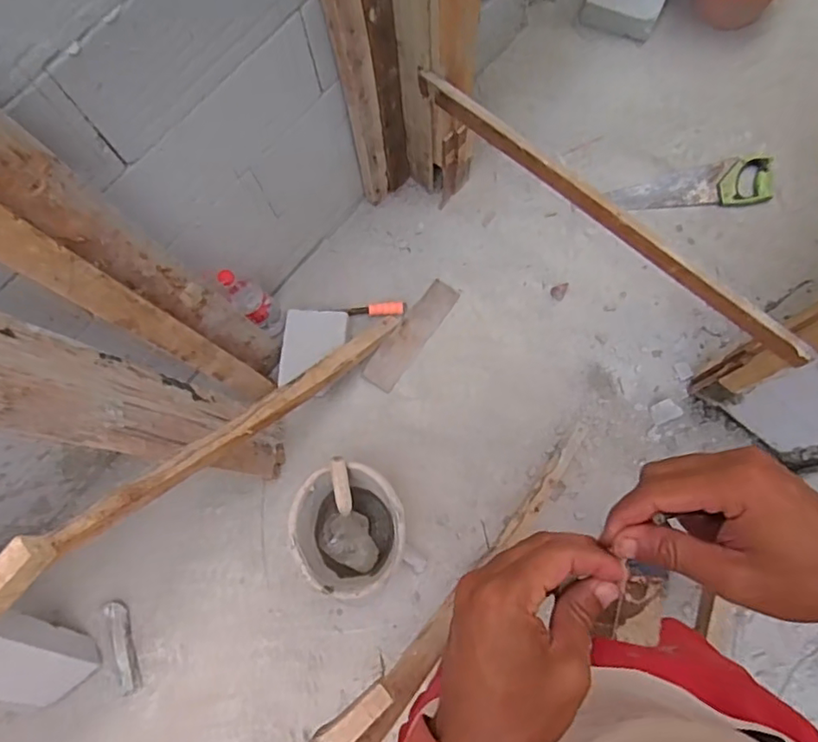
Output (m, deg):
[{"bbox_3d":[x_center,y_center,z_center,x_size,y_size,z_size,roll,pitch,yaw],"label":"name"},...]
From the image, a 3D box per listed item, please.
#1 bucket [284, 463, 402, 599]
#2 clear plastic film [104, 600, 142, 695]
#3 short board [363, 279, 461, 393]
[{"bbox_3d":[-0.118,0.336,1.247,0.223,0.171,0.252,-10,75,0],"label":"bucket"},{"bbox_3d":[-0.622,0.600,1.276,0.049,0.006,0.193,-19,75,-2],"label":"clear plastic film"},{"bbox_3d":[0.007,-0.091,1.450,0.082,0.015,0.301,36,85,5],"label":"short board"}]

